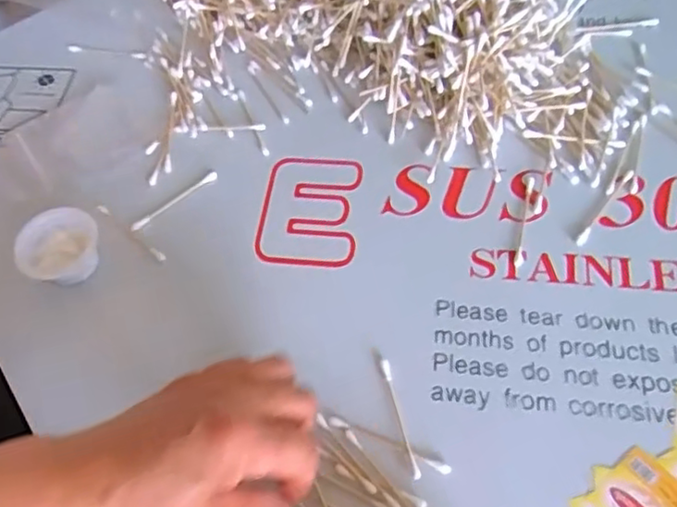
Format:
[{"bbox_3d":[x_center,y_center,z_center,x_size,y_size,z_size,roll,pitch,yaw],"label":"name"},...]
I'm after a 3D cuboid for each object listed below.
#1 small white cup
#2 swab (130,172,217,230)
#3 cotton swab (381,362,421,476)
[{"bbox_3d":[-0.191,-0.004,0.441,0.050,0.023,0.051,-2,59,3],"label":"small white cup"},{"bbox_3d":[-0.120,-0.040,0.470,0.073,0.004,0.008,-37,64,-17],"label":"swab"},{"bbox_3d":[0.036,0.095,0.374,0.006,0.004,0.071,-13,59,-3],"label":"cotton swab"}]

